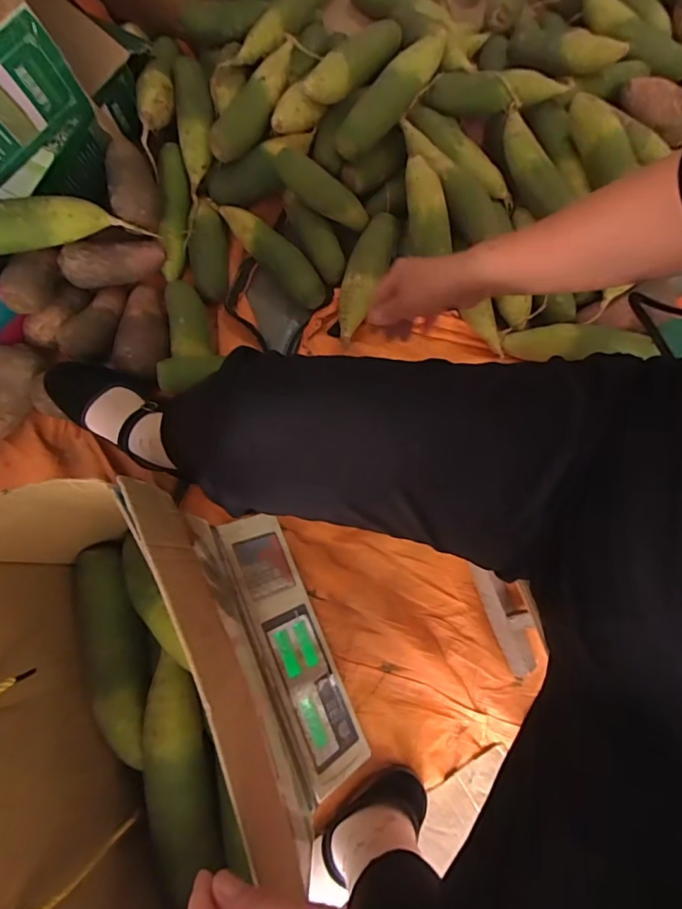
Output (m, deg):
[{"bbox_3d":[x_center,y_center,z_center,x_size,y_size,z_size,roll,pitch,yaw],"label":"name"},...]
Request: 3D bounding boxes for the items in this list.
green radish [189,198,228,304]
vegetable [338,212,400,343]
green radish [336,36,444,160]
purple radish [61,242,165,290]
[{"bbox_3d":[-0.208,-0.317,0.774,0.058,0.049,0.155,-2,77,0],"label":"green radish"},{"bbox_3d":[0.036,-0.275,0.740,0.060,0.048,0.206,23,78,5],"label":"vegetable"},{"bbox_3d":[0.075,-0.528,0.725,0.218,0.056,0.050,-45,81,6],"label":"green radish"},{"bbox_3d":[-0.338,-0.286,0.731,0.142,0.058,0.047,-15,77,-18],"label":"purple radish"}]

